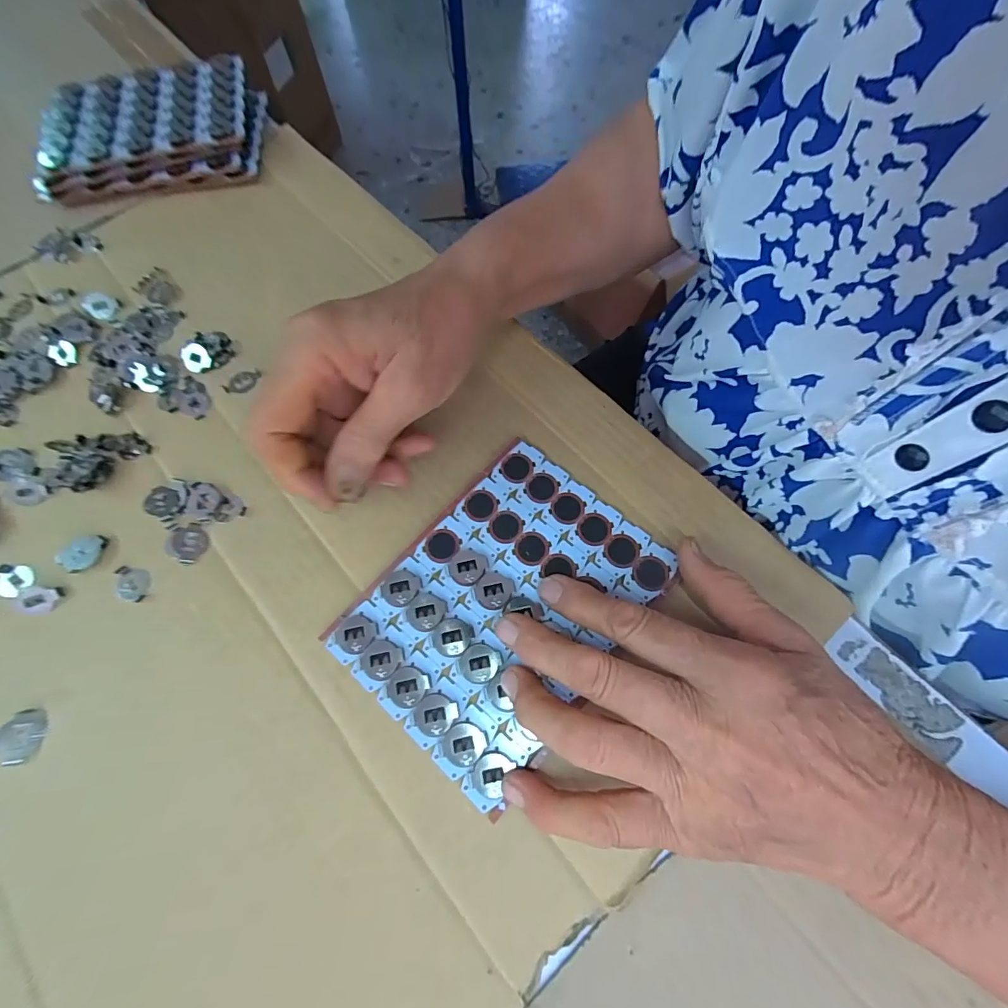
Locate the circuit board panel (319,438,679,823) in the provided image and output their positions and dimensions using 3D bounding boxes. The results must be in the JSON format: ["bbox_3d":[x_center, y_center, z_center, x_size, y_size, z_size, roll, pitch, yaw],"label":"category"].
[{"bbox_3d":[0.000,0.047,0.229,0.112,0.005,0.146,38,74,15],"label":"circuit board panel"}]

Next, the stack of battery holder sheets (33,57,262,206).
[{"bbox_3d":[-0.272,-0.291,0.359,0.155,0.032,0.108,-13,69,-4],"label":"stack of battery holder sheets"}]

